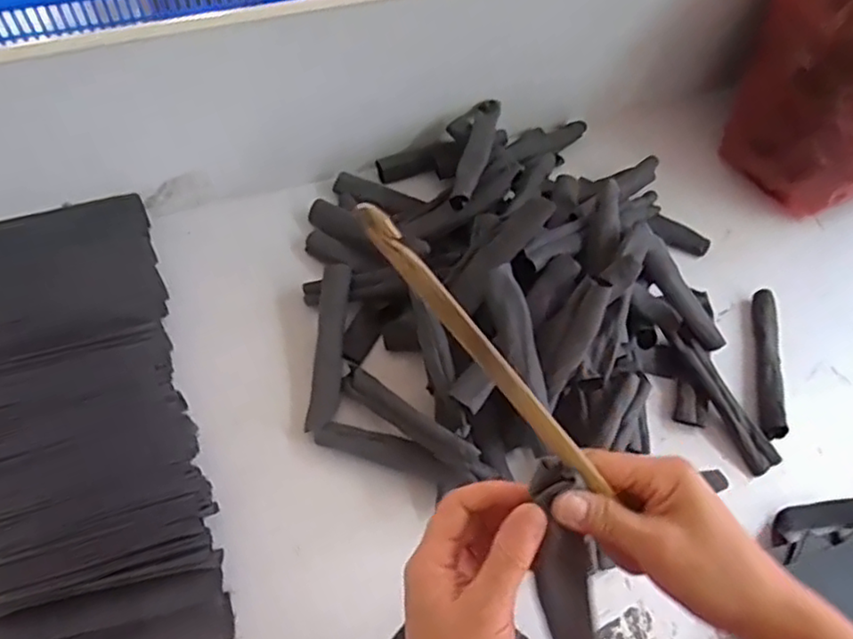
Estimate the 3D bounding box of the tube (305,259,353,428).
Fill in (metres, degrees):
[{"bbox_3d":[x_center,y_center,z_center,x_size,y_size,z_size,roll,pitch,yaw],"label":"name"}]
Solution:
[{"bbox_3d":[-0.106,0.025,0.716,0.034,0.023,0.188,4,71,-1],"label":"tube"}]

